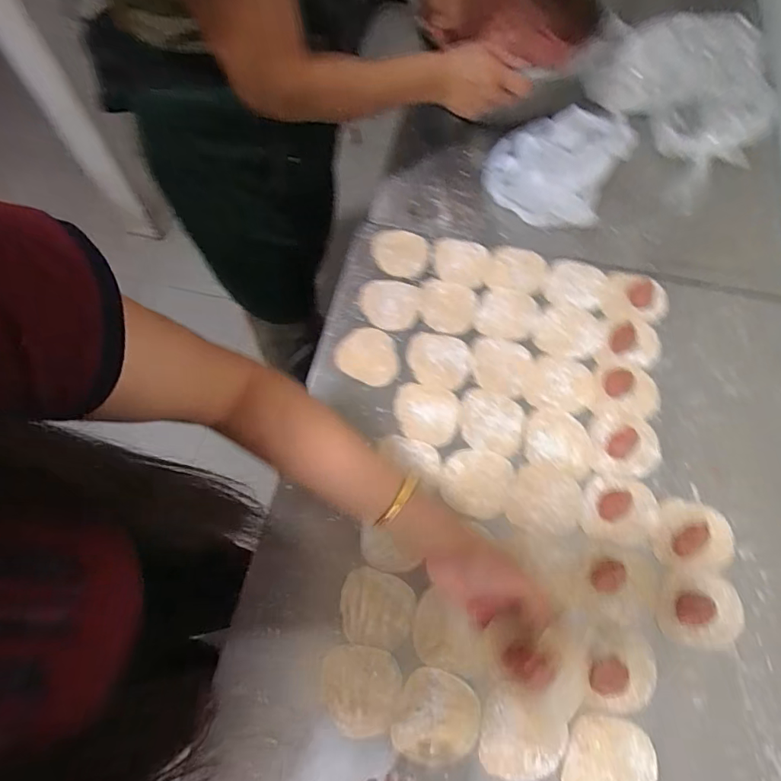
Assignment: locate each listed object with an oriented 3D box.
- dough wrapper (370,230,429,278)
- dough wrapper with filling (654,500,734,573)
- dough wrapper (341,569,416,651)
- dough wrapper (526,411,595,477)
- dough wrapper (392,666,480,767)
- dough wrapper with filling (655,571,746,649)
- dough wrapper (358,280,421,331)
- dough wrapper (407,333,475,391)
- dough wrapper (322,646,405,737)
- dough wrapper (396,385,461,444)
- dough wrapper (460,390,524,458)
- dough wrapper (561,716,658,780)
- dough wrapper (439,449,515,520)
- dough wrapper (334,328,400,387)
[{"bbox_3d":[0.013,-0.194,0.683,0.081,0.006,0.076,0,67,0],"label":"dough wrapper"},{"bbox_3d":[0.332,0.162,0.530,0.077,0.011,0.078,0,67,0],"label":"dough wrapper with filling"},{"bbox_3d":[-0.014,0.225,0.500,0.075,0.004,0.069,15,69,1],"label":"dough wrapper"},{"bbox_3d":[0.202,0.061,0.581,0.079,0.004,0.073,15,68,6],"label":"dough wrapper"},{"bbox_3d":[0.046,0.312,0.464,0.076,0.004,0.076,0,67,0],"label":"dough wrapper"},{"bbox_3d":[0.321,0.227,0.502,0.087,0.011,0.069,-2,67,-1],"label":"dough wrapper with filling"},{"bbox_3d":[-0.002,-0.114,0.647,0.079,0.004,0.072,0,74,-1],"label":"dough wrapper"},{"bbox_3d":[0.064,-0.038,0.618,0.082,0.006,0.072,12,68,5],"label":"dough wrapper"},{"bbox_3d":[-0.028,0.290,0.470,0.076,0.004,0.073,0,67,0],"label":"dough wrapper"},{"bbox_3d":[0.044,0.028,0.587,0.079,0.004,0.070,13,68,5],"label":"dough wrapper"},{"bbox_3d":[0.122,0.038,0.587,0.075,0.004,0.074,13,68,5],"label":"dough wrapper"},{"bbox_3d":[0.206,0.350,0.451,0.083,0.004,0.075,16,68,6],"label":"dough wrapper"},{"bbox_3d":[0.100,0.106,0.559,0.080,0.004,0.077,0,67,0],"label":"dough wrapper"},{"bbox_3d":[-0.026,-0.045,0.617,0.082,0.005,0.071,27,70,10],"label":"dough wrapper"}]

